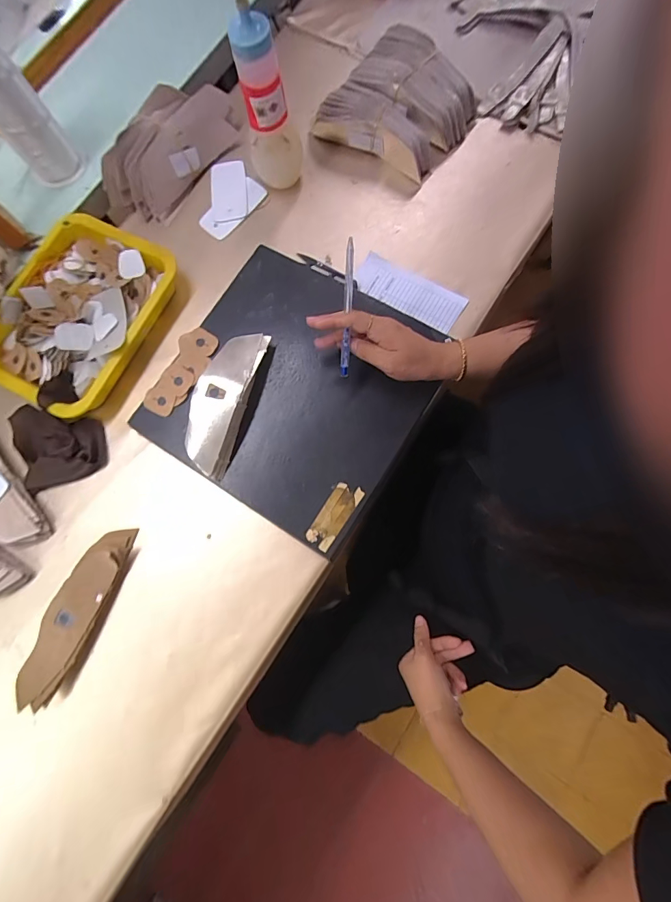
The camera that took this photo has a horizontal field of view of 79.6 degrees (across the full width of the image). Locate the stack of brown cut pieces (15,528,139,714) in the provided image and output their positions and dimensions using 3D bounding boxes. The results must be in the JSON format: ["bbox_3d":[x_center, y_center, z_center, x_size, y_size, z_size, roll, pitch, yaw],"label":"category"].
[{"bbox_3d":[-0.299,0.186,0.469,0.056,0.028,0.200,19,78,7],"label":"stack of brown cut pieces"}]

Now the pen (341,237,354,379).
[{"bbox_3d":[0.013,-0.151,0.439,0.009,0.009,0.141,3,114,1],"label":"pen"}]

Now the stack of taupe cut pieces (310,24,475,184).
[{"bbox_3d":[0.092,-0.493,0.576,0.179,0.054,0.178,39,82,11],"label":"stack of taupe cut pieces"}]

